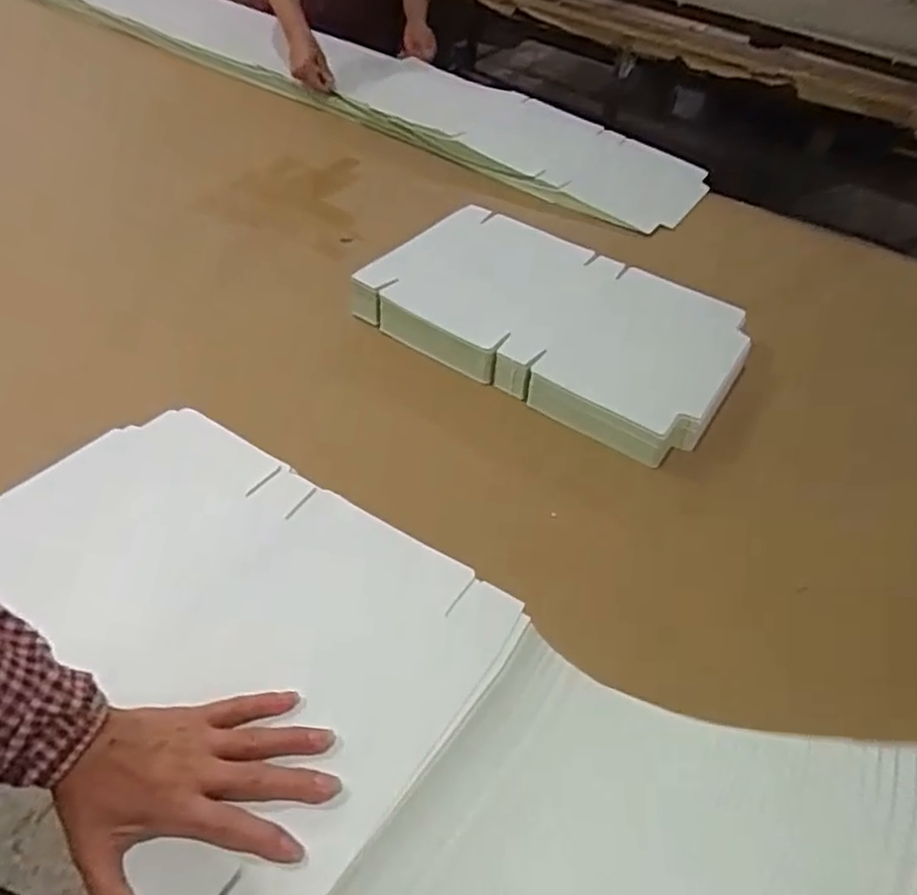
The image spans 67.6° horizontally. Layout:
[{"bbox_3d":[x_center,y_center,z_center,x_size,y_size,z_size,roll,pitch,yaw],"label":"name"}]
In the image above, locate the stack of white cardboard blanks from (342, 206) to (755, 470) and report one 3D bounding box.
[{"bbox_3d":[0.126,-0.170,0.913,0.460,0.056,0.290,28,50,19],"label":"stack of white cardboard blanks"}]

